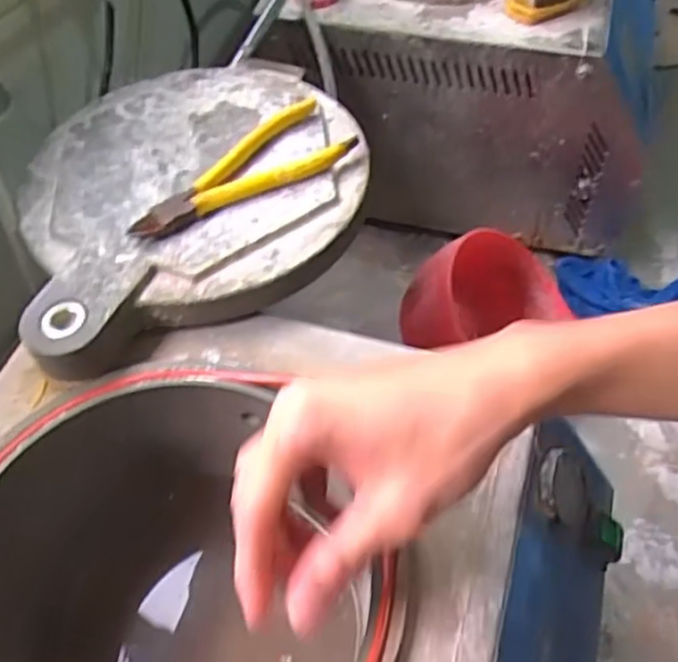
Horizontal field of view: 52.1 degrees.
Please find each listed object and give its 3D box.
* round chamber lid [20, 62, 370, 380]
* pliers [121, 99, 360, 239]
[{"bbox_3d":[-0.095,-0.094,0.450,0.221,0.030,0.212,-2,53,2],"label":"round chamber lid"},{"bbox_3d":[-0.064,-0.102,0.431,0.144,0.012,0.058,-26,56,-15],"label":"pliers"}]

